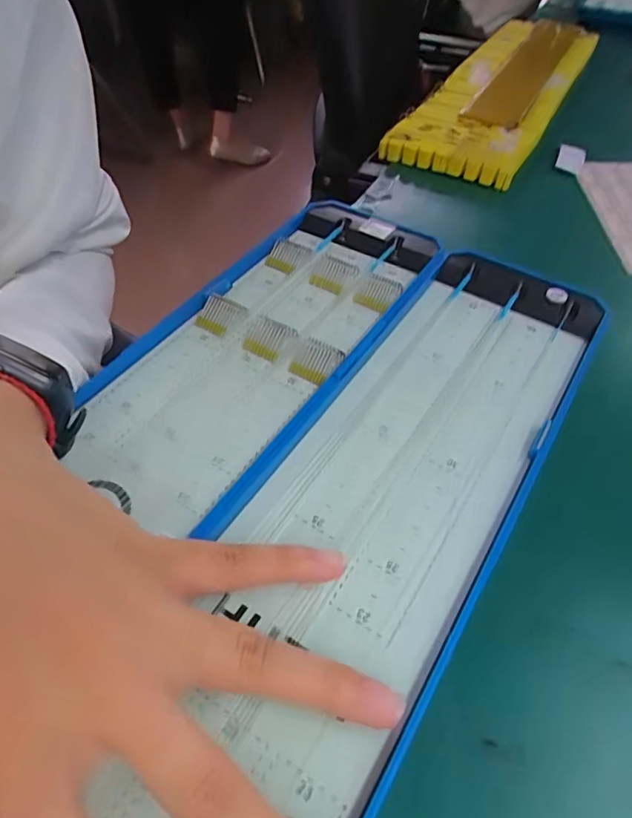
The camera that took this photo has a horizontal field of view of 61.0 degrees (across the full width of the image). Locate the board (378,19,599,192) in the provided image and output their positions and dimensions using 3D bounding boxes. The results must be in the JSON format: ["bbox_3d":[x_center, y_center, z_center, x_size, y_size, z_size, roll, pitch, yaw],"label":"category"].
[{"bbox_3d":[0.163,-0.275,0.449,0.092,0.015,0.318,22,54,20],"label":"board"}]

